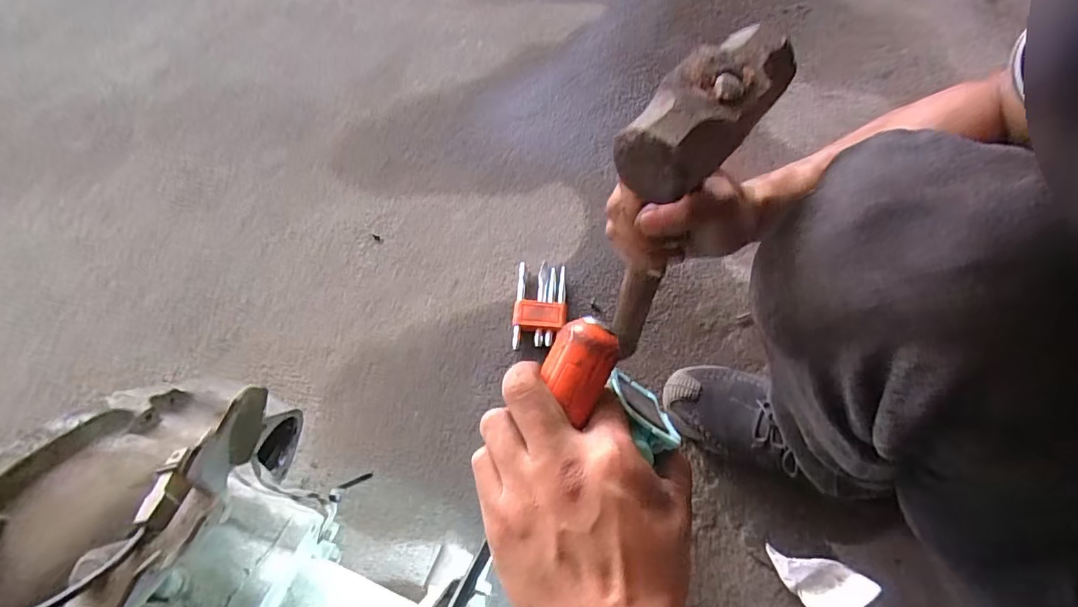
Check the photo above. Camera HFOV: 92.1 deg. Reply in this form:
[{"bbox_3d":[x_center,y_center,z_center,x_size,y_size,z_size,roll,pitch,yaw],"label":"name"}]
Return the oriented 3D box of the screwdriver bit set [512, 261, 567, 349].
[{"bbox_3d":[0.001,0.000,0.685,0.066,0.022,0.124,3,62,-2],"label":"screwdriver bit set"}]

